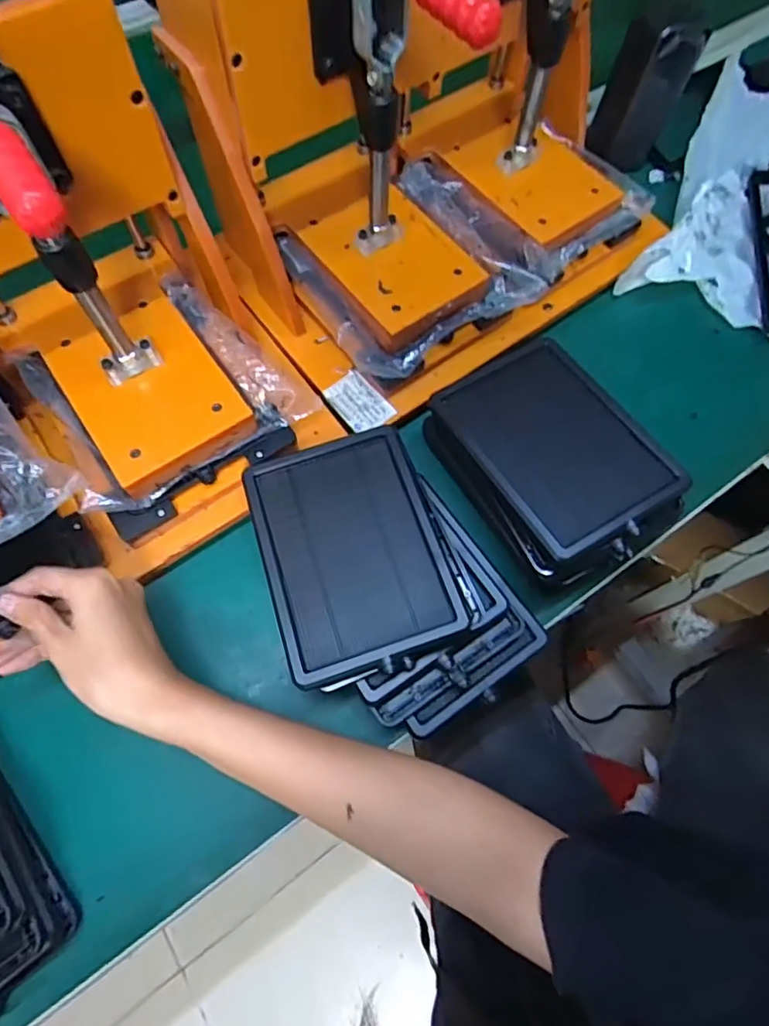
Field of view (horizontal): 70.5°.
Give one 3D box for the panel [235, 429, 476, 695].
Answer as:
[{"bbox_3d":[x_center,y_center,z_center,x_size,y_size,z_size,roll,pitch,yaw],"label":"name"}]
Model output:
[{"bbox_3d":[-0.023,0.023,0.371,0.118,0.010,0.163,-18,67,-5],"label":"panel"}]

